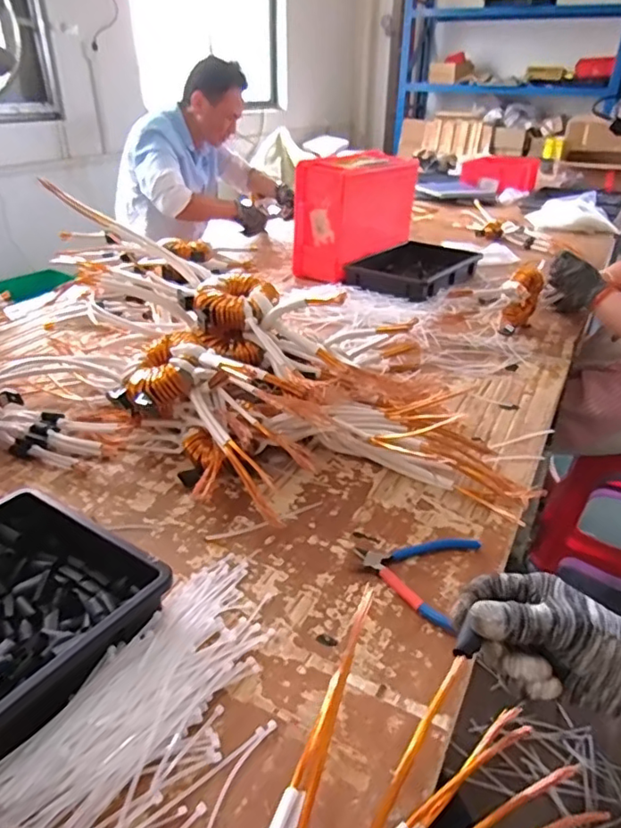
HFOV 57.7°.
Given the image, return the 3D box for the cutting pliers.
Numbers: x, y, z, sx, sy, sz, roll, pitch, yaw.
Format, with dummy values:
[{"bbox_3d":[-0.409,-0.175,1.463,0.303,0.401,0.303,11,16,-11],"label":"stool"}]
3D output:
[{"bbox_3d":[0.139,0.170,0.631,0.124,0.012,0.134,-21,37,-31],"label":"cutting pliers"}]

